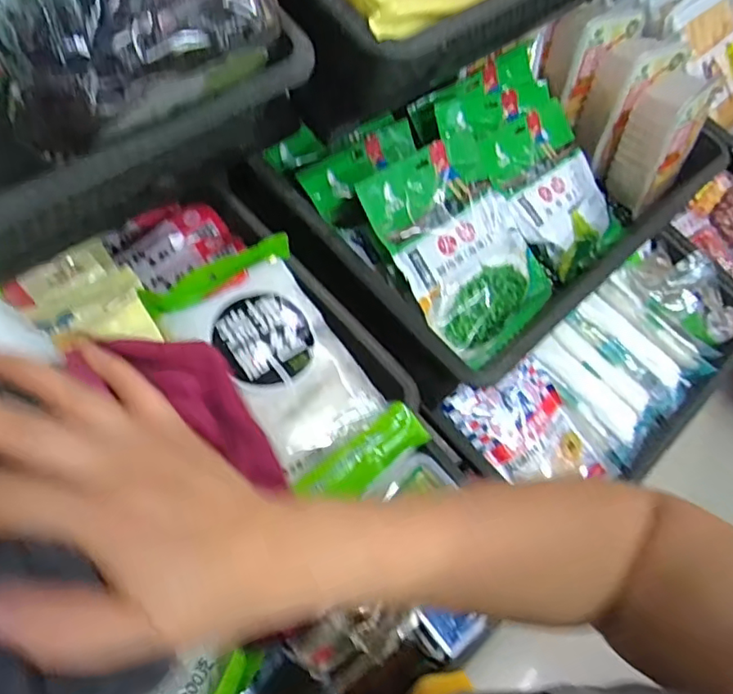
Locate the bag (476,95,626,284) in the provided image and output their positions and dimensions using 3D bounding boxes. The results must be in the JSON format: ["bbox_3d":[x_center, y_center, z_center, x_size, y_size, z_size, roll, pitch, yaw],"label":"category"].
[{"bbox_3d":[0.257,-0.215,0.791,0.174,0.029,0.214,-38,97,-28],"label":"bag"}]

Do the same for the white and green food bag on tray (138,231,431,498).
[{"bbox_3d":[-0.068,0.016,0.542,0.135,0.034,0.256,-38,84,-25],"label":"white and green food bag on tray"}]

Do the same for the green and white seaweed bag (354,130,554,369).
[{"bbox_3d":[0.114,-0.113,0.661,0.182,0.034,0.231,-36,102,-24],"label":"green and white seaweed bag"}]

